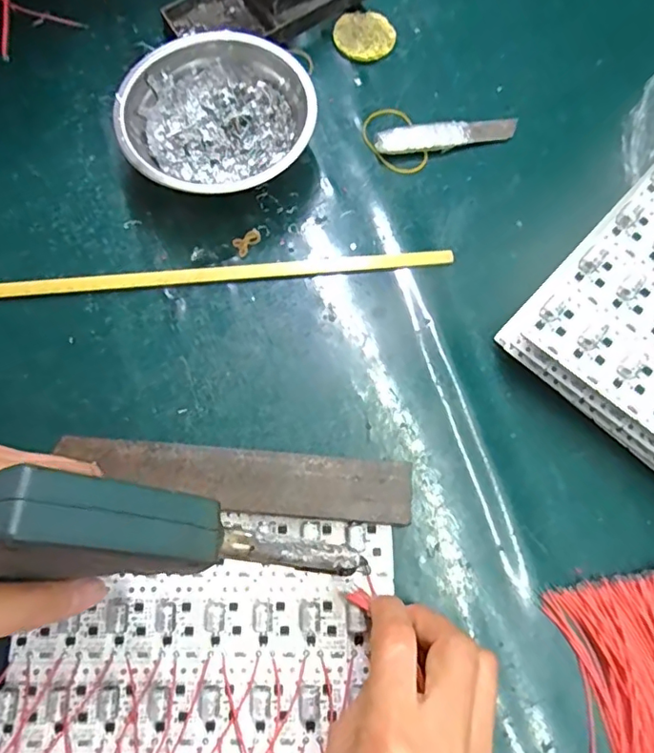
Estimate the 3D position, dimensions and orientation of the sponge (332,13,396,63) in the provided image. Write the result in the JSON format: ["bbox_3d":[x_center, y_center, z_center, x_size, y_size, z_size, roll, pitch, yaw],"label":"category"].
[{"bbox_3d":[0.029,-0.260,0.414,0.046,0.008,0.041,-8,72,-2],"label":"sponge"}]

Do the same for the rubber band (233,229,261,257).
[{"bbox_3d":[-0.052,-0.090,0.362,0.020,0.005,0.013,-32,75,-9],"label":"rubber band"}]

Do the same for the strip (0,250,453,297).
[{"bbox_3d":[-0.074,-0.067,0.354,0.312,0.009,0.009,-5,72,-1],"label":"strip"}]

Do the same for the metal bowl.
[{"bbox_3d":[-0.071,-0.169,0.366,0.121,0.040,0.124,0,72,1],"label":"metal bowl"}]

